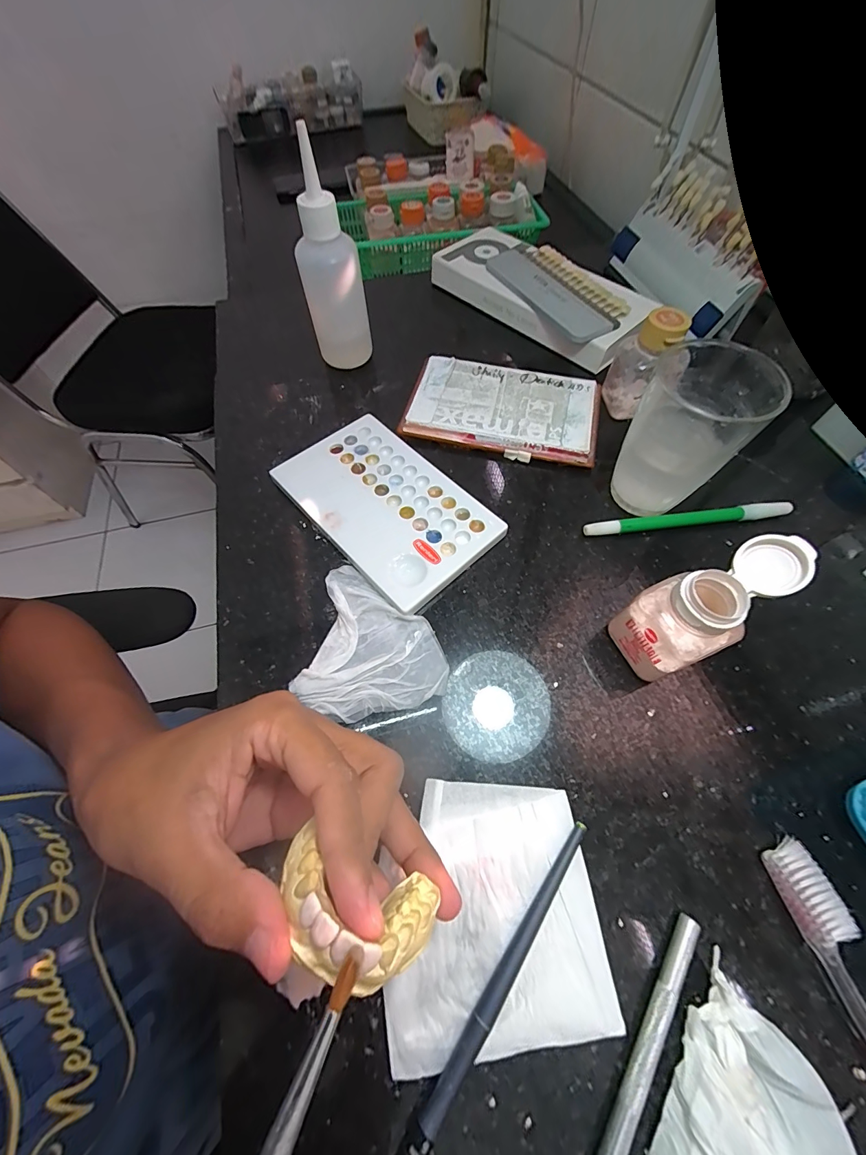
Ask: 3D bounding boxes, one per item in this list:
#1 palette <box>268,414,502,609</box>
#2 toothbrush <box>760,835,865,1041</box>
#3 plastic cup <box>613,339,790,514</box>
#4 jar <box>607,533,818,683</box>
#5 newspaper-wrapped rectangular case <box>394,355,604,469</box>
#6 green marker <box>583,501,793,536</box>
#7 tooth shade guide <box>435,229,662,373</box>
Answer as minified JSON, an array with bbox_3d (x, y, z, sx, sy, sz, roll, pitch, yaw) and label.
[{"bbox_3d":[-0.034,-0.052,0.280,0.093,0.013,0.151,-39,69,-18],"label":"palette"},{"bbox_3d":[0.189,0.202,0.143,0.018,0.015,0.181,-16,64,-8],"label":"toothbrush"},{"bbox_3d":[0.157,-0.087,0.253,0.062,0.089,0.066,31,67,16],"label":"plastic cup"},{"bbox_3d":[0.140,0.018,0.206,0.065,0.076,0.041,-22,64,-10],"label":"jar"},{"bbox_3d":[0.057,-0.137,0.321,0.148,0.016,0.089,14,63,8],"label":"newspaper-wrapped rectangular case"},{"bbox_3d":[0.175,-0.039,0.272,0.142,0.011,0.009,-5,63,-2],"label":"green marker"},{"bbox_3d":[0.103,-0.278,0.380,0.100,0.025,0.212,-32,67,-15],"label":"tooth shade guide"}]

